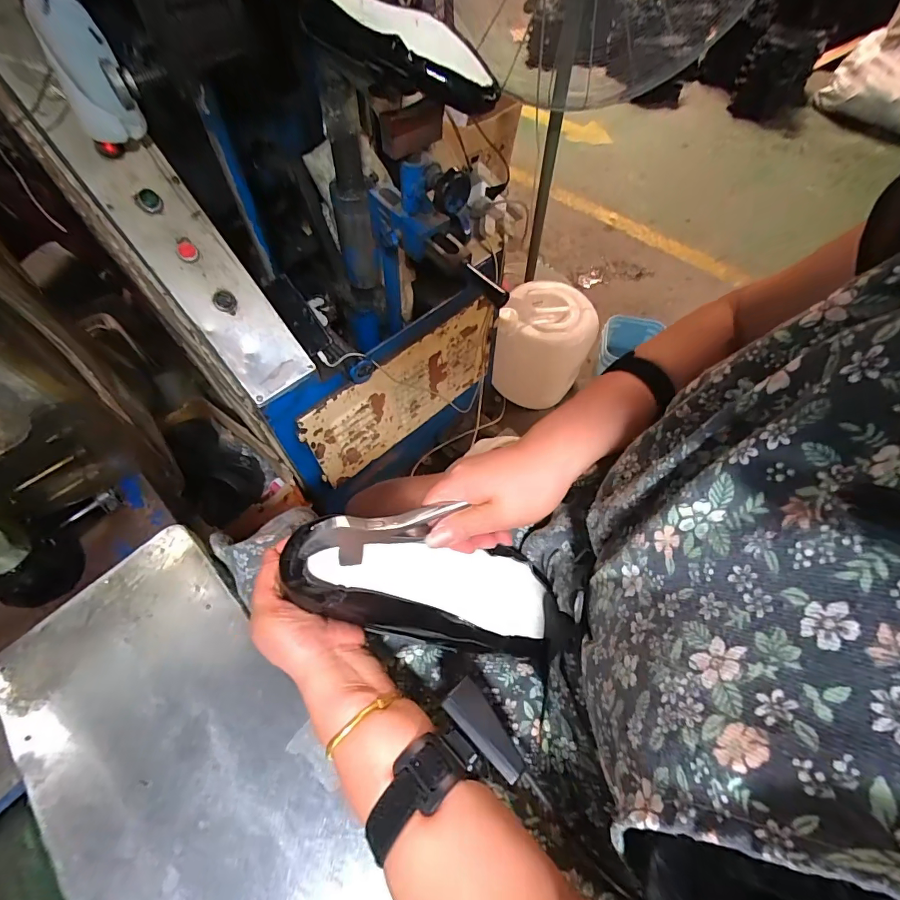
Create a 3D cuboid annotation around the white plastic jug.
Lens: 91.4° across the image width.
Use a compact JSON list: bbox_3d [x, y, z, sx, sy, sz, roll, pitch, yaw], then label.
[{"bbox_3d":[0.301,-0.333,1.428,0.284,0.298,0.256,12,59,8],"label":"white plastic jug"}]

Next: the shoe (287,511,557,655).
[{"bbox_3d":[-0.011,0.116,0.369,0.243,0.070,0.079,22,55,-24],"label":"shoe"}]

